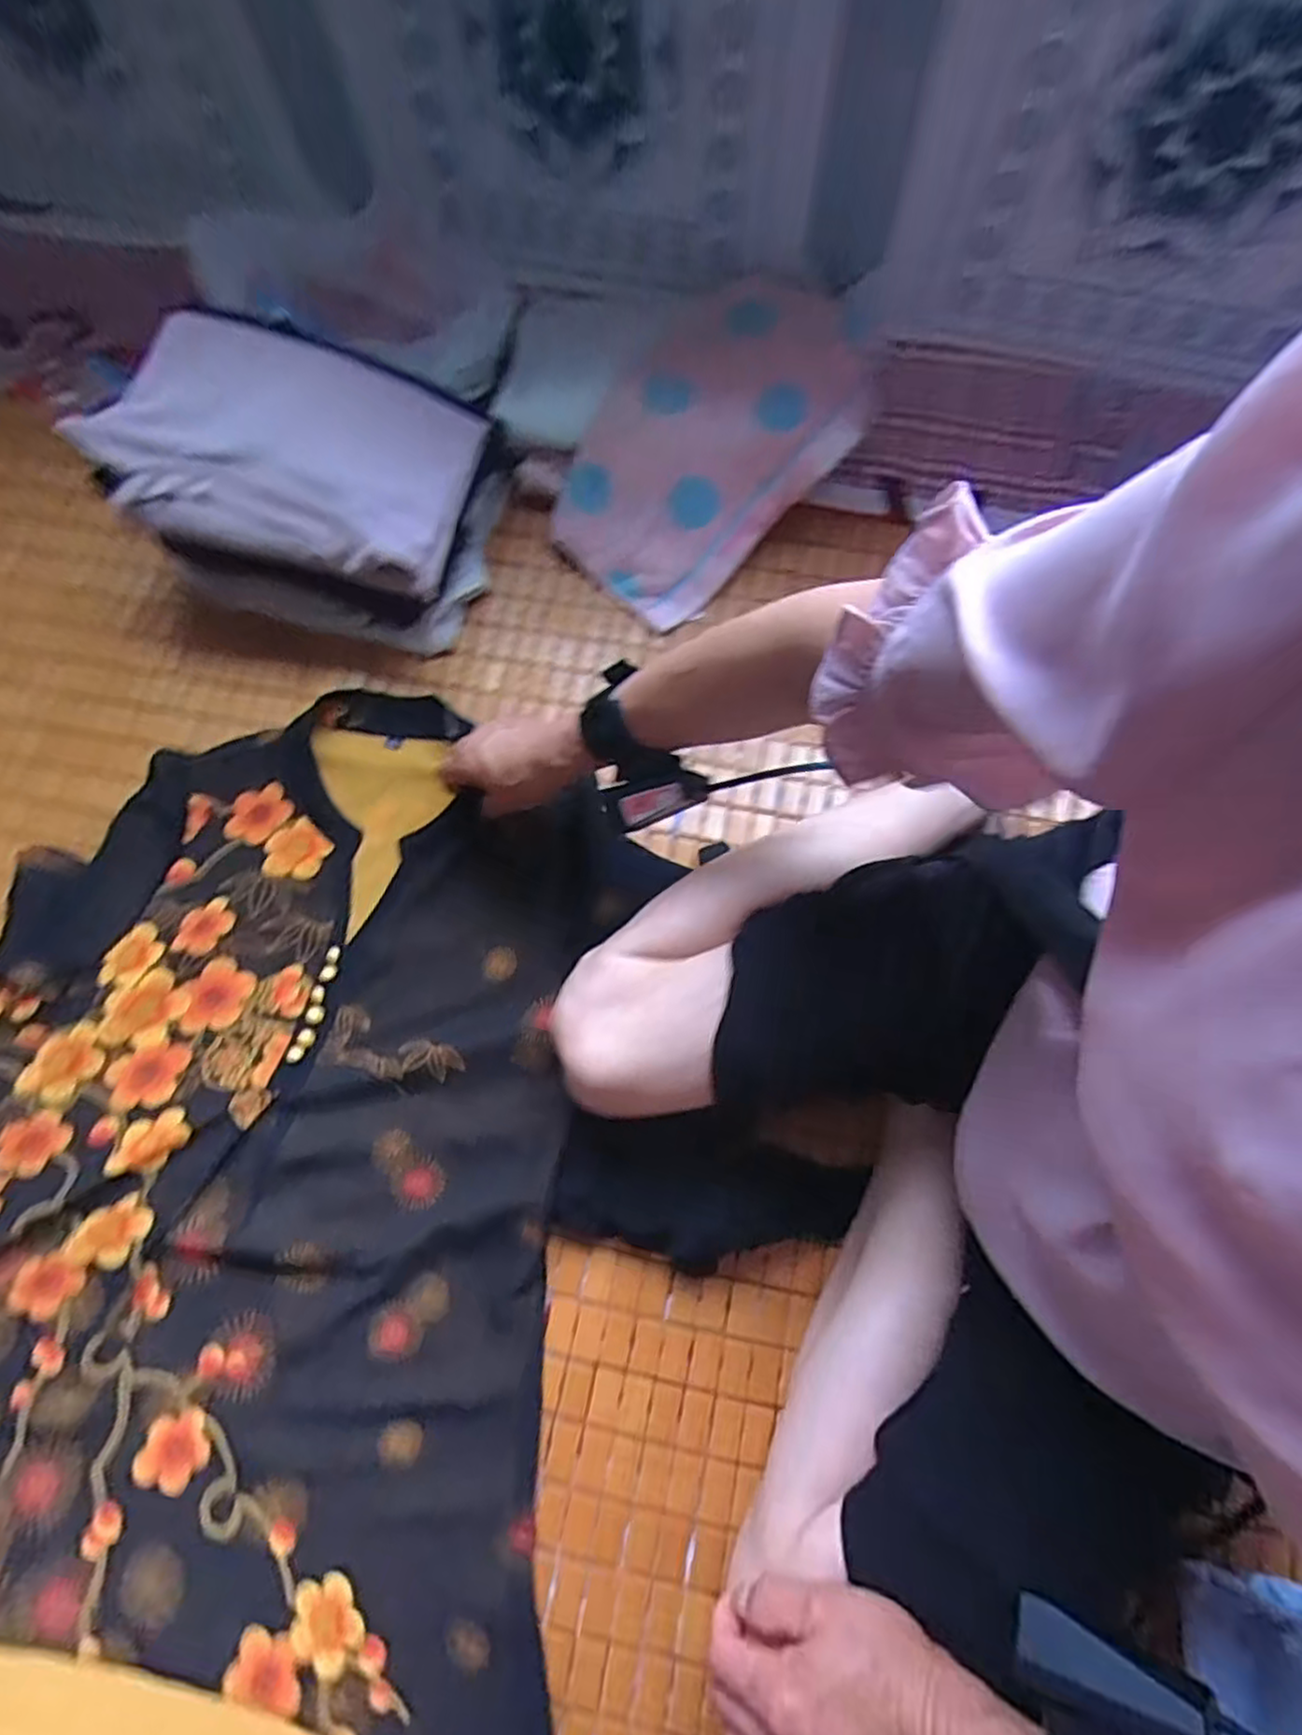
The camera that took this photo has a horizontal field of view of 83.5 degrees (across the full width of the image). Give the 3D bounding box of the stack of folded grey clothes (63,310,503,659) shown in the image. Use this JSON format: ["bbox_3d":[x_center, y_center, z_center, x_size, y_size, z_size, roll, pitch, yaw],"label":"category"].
[{"bbox_3d":[-0.292,-0.334,0.640,0.269,0.161,0.195,11,72,5],"label":"stack of folded grey clothes"}]

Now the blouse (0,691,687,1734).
[{"bbox_3d":[-0.314,0.218,0.531,0.551,0.030,0.745,7,72,4],"label":"blouse"}]

